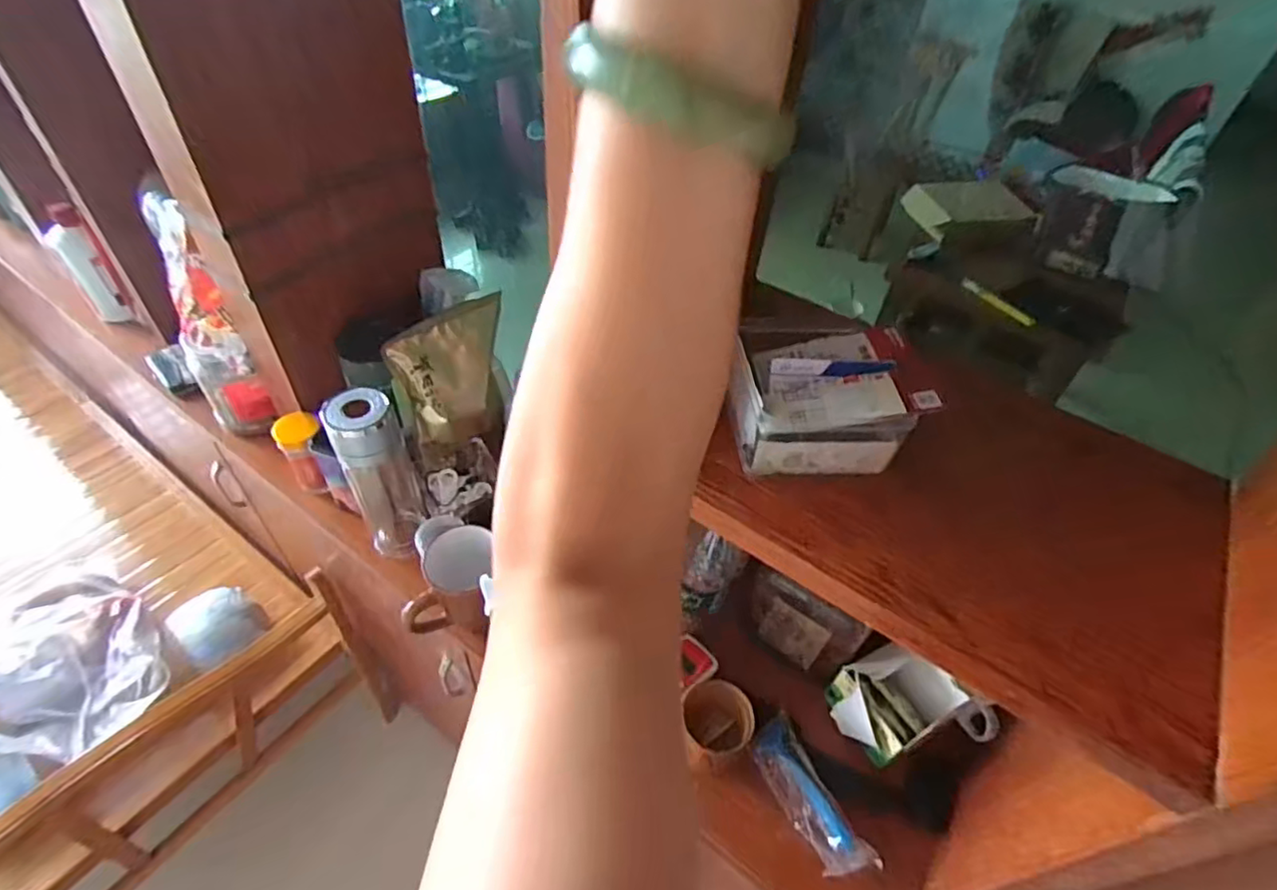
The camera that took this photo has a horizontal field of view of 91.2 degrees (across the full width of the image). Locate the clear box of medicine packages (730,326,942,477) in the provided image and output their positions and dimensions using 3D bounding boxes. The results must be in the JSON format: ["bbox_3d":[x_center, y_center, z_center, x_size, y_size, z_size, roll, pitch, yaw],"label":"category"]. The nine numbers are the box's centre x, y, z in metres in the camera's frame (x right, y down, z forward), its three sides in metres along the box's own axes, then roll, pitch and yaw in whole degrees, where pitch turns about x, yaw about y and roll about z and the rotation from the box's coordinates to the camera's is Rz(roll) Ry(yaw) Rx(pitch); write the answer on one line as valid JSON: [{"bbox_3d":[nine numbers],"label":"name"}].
[{"bbox_3d":[0.127,-0.033,0.433,0.123,0.052,0.093,2,46,-3],"label":"clear box of medicine packages"}]

